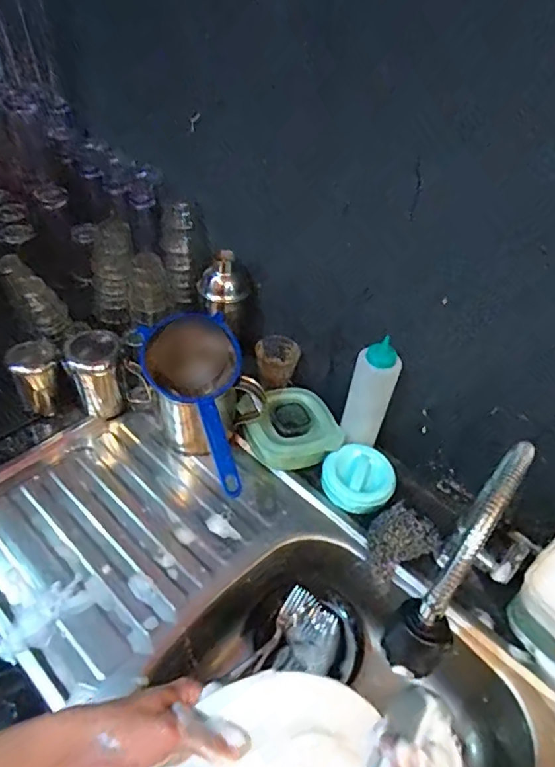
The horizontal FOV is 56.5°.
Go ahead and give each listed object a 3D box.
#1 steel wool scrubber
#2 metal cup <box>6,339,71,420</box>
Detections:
[{"bbox_3d":[0.154,0.201,0.668,0.117,0.030,0.073,-25,53,-29],"label":"steel wool scrubber"},{"bbox_3d":[-0.358,-0.005,0.773,0.061,0.107,0.074,-22,51,-27],"label":"metal cup"}]

